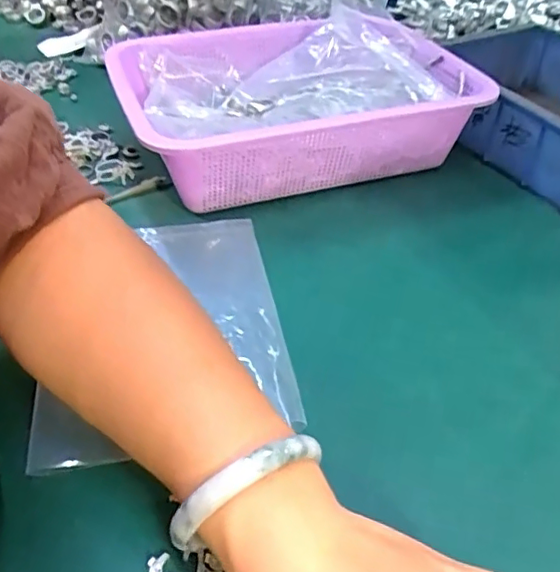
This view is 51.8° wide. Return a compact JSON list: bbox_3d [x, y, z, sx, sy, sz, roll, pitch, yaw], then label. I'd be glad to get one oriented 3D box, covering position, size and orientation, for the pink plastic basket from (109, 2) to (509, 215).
[{"bbox_3d":[0.013,-0.163,0.529,0.300,0.097,0.221,-15,45,-12],"label":"pink plastic basket"}]

